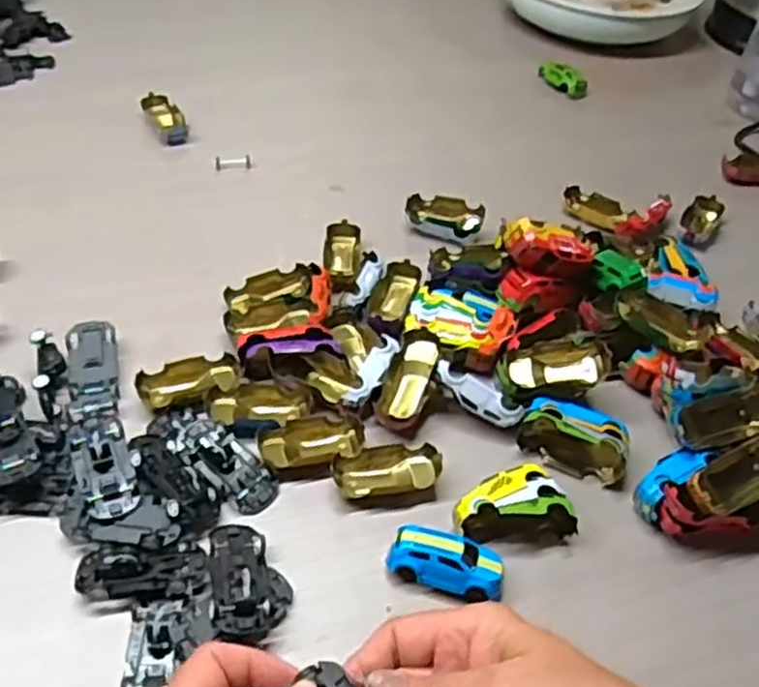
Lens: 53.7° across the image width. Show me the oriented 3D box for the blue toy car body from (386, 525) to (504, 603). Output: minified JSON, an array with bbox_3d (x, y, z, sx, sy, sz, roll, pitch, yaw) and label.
[{"bbox_3d":[0.037,0.118,0.407,0.061,0.021,0.028,16,46,11],"label":"blue toy car body"}]

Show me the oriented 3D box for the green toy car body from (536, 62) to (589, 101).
[{"bbox_3d":[0.204,-0.291,0.821,0.033,0.017,0.057,-18,50,-22],"label":"green toy car body"}]

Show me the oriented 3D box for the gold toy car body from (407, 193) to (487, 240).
[{"bbox_3d":[0.054,-0.106,0.623,0.064,0.015,0.036,12,46,6],"label":"gold toy car body"}]

